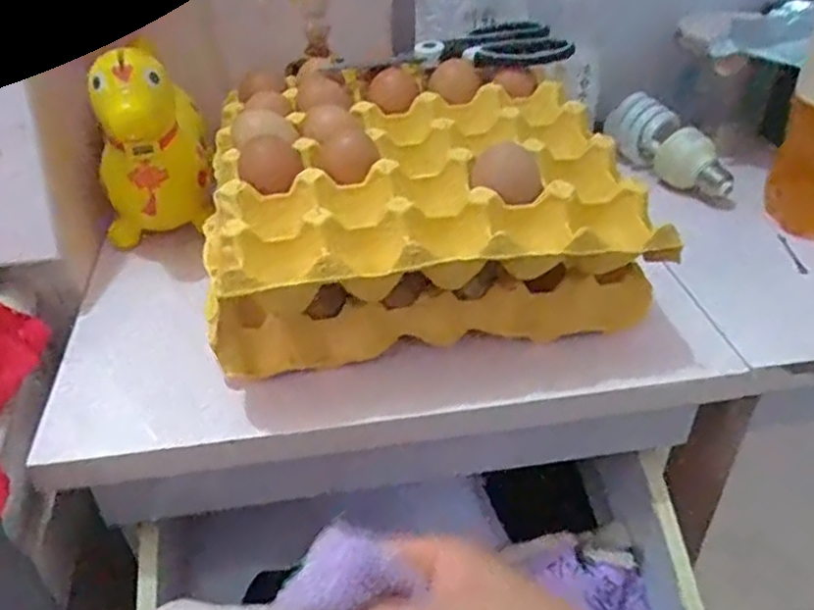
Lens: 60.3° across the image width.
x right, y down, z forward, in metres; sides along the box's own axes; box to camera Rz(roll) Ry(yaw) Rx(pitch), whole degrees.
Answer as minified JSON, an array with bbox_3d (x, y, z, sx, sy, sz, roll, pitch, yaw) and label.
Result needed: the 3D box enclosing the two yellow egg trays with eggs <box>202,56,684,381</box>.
[{"bbox_3d":[0.000,-0.073,0.506,0.266,0.115,0.260,-8,38,-8],"label":"two yellow egg trays with eggs"}]

